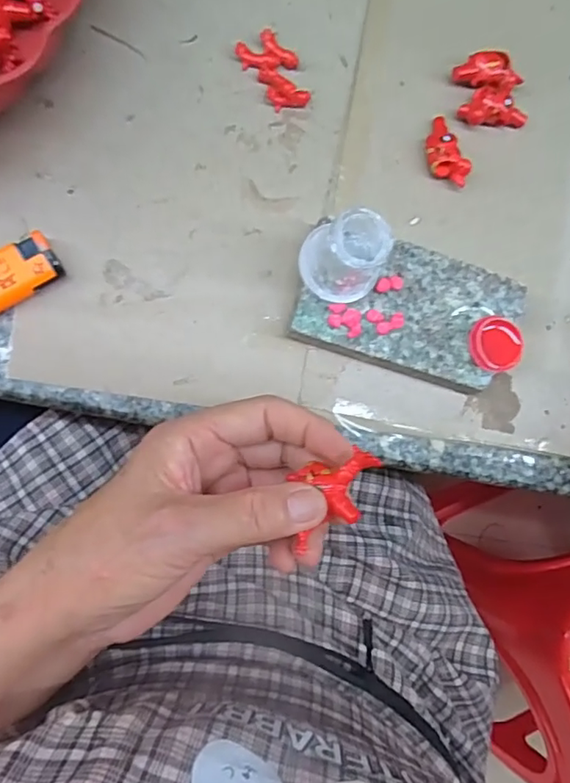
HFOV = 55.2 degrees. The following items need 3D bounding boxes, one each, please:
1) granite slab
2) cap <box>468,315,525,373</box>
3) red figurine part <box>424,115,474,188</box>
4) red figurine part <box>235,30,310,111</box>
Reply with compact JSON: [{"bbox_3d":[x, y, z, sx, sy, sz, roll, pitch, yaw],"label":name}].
[{"bbox_3d":[0.062,-0.041,0.275,0.108,0.022,0.059,16,84,-7],"label":"granite slab"},{"bbox_3d":[0.105,-0.023,0.270,0.027,0.006,0.027,1,86,-9],"label":"cap"},{"bbox_3d":[0.084,-0.126,0.288,0.019,0.013,0.039,-21,90,-9],"label":"red figurine part"},{"bbox_3d":[-0.004,-0.166,0.281,0.025,0.009,0.042,-40,93,-9],"label":"red figurine part"}]

